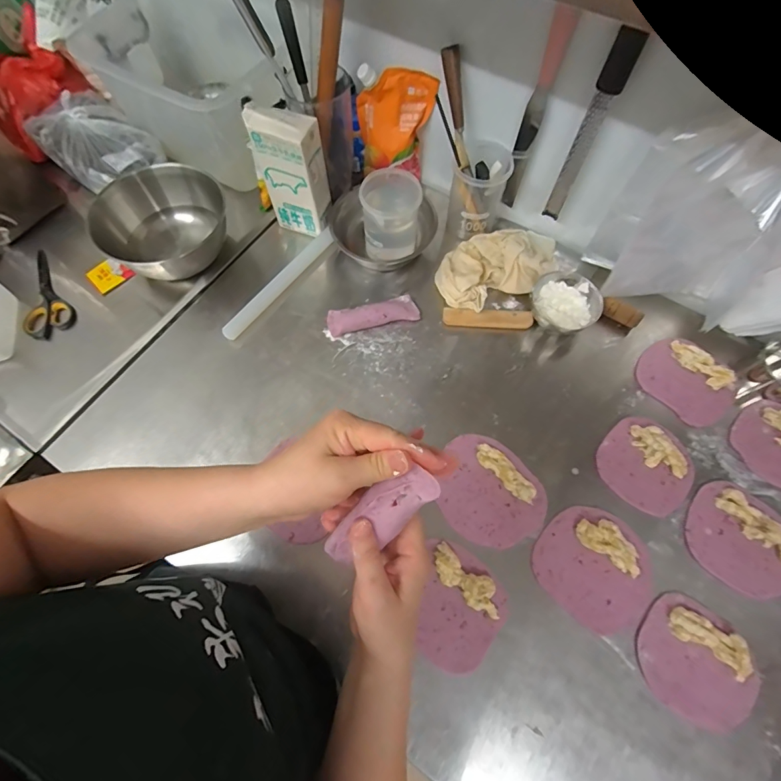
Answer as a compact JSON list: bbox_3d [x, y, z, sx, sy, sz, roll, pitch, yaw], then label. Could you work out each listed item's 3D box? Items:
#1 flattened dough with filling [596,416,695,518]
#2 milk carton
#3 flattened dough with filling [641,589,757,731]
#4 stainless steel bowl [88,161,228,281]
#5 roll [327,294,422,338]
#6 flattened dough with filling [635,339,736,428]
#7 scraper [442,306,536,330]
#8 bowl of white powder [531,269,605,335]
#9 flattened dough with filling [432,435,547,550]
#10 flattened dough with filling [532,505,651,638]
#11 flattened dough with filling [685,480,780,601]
[{"bbox_3d":[0.379,0.106,0.596,0.127,0.025,0.126,0,67,1],"label":"flattened dough with filling"},{"bbox_3d":[-0.166,-0.368,0.693,0.108,0.196,0.061,21,69,9],"label":"milk carton"},{"bbox_3d":[0.383,0.334,0.498,0.128,0.025,0.125,31,71,13],"label":"flattened dough with filling"},{"bbox_3d":[-0.388,-0.289,0.724,0.196,0.114,0.195,0,67,1],"label":"stainless steel bowl"},{"bbox_3d":[-0.030,-0.130,0.700,0.155,0.029,0.044,-12,68,-4],"label":"roll"},{"bbox_3d":[0.476,-0.019,0.650,0.111,0.024,0.141,-42,73,-15],"label":"flattened dough with filling"},{"bbox_3d":[0.167,-0.123,0.700,0.150,0.014,0.030,4,68,3],"label":"scraper"},{"bbox_3d":[0.290,-0.143,0.684,0.095,0.059,0.098,0,67,1],"label":"bowl of white powder"},{"bbox_3d":[0.140,0.144,0.587,0.135,0.019,0.164,-38,72,-14],"label":"flattened dough with filling"},{"bbox_3d":[0.279,0.234,0.547,0.144,0.019,0.146,0,67,1],"label":"flattened dough with filling"},{"bbox_3d":[0.484,0.204,0.555,0.138,0.016,0.128,0,67,1],"label":"flattened dough with filling"}]

